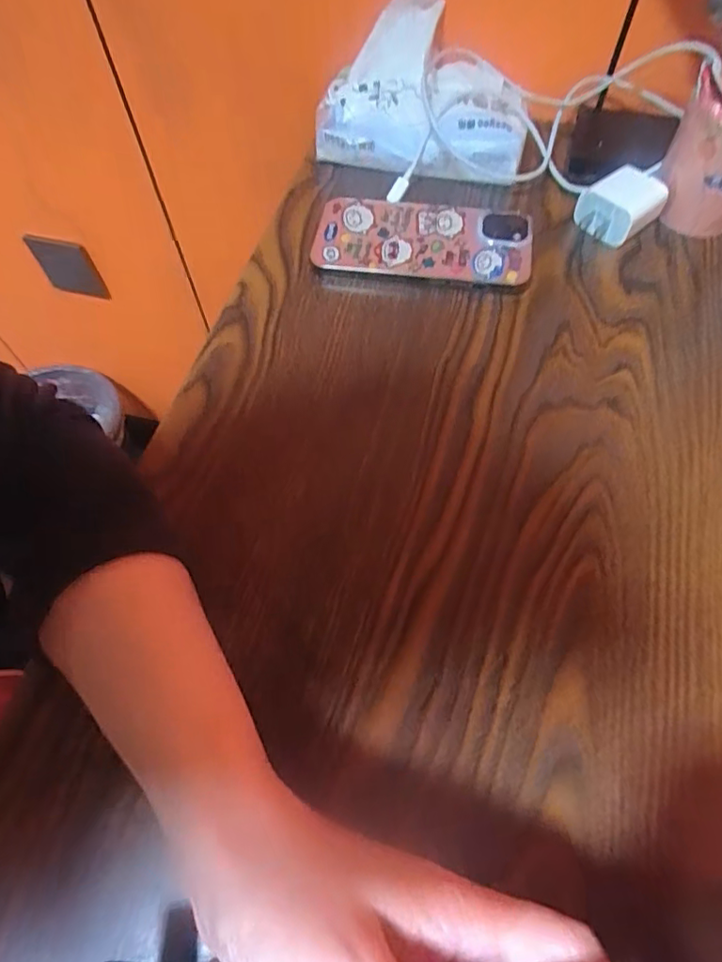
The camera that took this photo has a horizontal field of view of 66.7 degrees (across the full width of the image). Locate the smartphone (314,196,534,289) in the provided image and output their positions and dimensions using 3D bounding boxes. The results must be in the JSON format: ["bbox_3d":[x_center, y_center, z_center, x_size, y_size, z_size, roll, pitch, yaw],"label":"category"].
[{"bbox_3d":[0.042,-0.160,0.372,0.142,0.018,0.066,5,62,4],"label":"smartphone"}]

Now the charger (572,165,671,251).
[{"bbox_3d":[0.174,-0.184,0.371,0.048,0.030,0.038,-36,67,-16],"label":"charger"}]

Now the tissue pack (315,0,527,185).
[{"bbox_3d":[0.046,-0.283,0.399,0.154,0.073,0.097,13,63,9],"label":"tissue pack"}]

